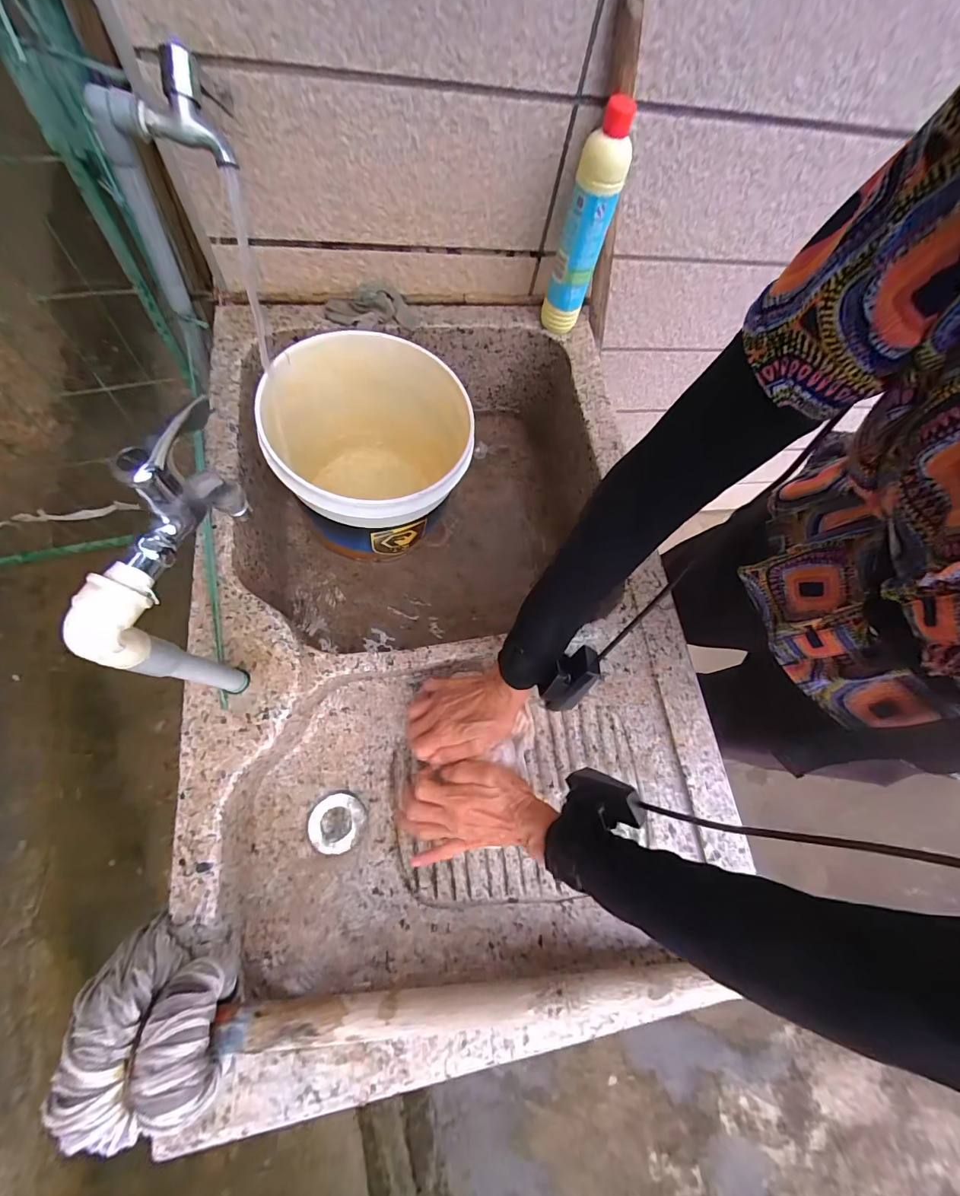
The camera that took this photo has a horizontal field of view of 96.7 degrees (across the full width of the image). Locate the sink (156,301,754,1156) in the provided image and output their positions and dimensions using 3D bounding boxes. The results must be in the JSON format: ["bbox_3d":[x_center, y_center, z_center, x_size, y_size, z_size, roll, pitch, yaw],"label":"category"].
[{"bbox_3d":[-0.048,0.003,0.588,0.525,0.233,0.885,-6,70,-9],"label":"sink"}]

